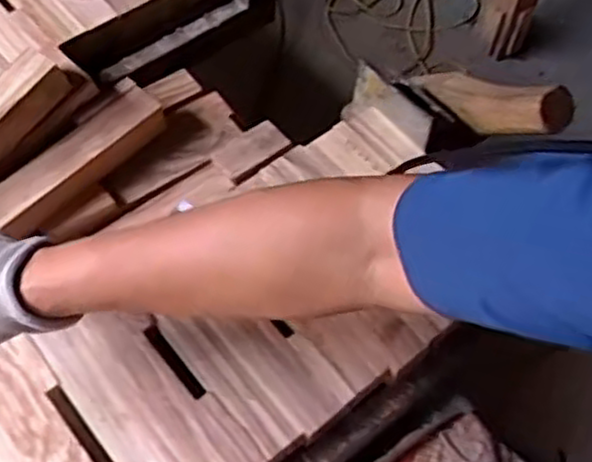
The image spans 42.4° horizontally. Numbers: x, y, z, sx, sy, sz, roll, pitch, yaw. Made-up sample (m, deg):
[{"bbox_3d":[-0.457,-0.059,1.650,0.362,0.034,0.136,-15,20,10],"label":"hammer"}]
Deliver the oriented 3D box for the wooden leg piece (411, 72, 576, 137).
[{"bbox_3d":[0.212,-0.143,0.844,0.051,0.054,0.204,-34,35,-21],"label":"wooden leg piece"}]

